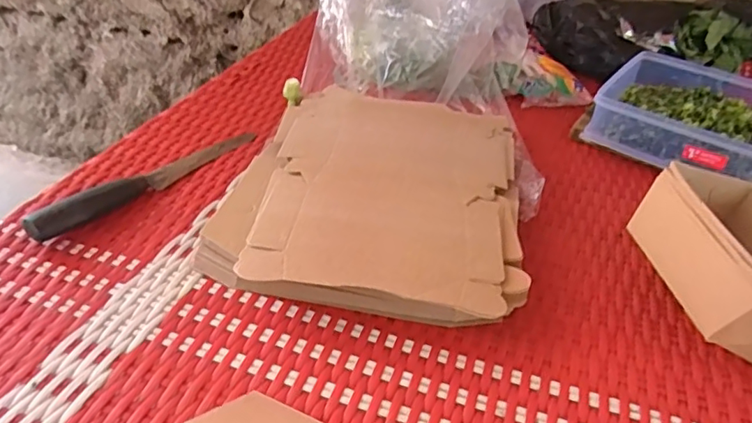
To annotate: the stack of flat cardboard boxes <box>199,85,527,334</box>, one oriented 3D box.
[{"bbox_3d":[0.006,-0.027,0.538,0.259,0.037,0.345,10,36,6],"label":"stack of flat cardboard boxes"}]

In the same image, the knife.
[{"bbox_3d":[-0.210,-0.039,0.535,0.025,0.027,0.246,24,40,24],"label":"knife"}]

